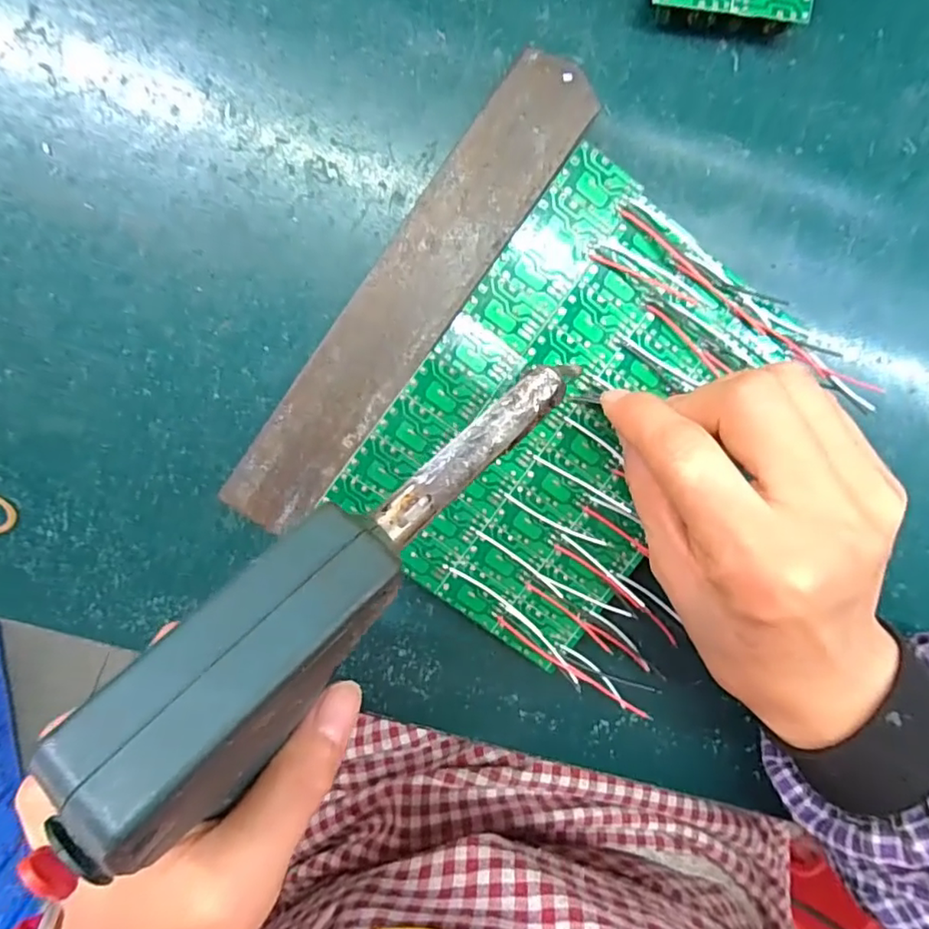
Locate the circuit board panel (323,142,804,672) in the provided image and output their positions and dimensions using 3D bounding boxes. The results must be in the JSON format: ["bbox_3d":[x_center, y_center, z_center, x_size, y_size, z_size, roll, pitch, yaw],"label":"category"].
[{"bbox_3d":[0.039,-0.017,0.231,0.113,0.017,0.167,36,95,-6],"label":"circuit board panel"}]

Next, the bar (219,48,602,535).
[{"bbox_3d":[-0.022,-0.060,0.221,0.033,0.015,0.196,36,95,-6],"label":"bar"}]

